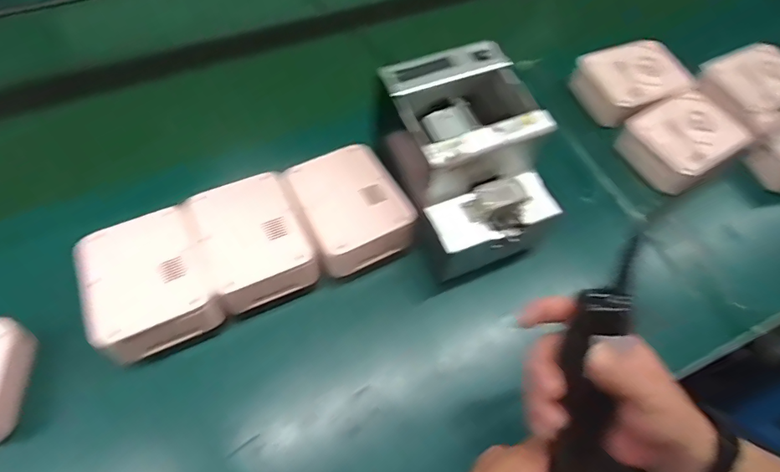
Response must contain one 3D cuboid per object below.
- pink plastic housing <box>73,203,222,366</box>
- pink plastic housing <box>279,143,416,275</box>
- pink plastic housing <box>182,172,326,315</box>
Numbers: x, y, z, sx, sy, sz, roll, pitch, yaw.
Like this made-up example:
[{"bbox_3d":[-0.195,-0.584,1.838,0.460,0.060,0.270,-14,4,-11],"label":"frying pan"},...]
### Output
[{"bbox_3d":[-0.228,0.041,0.446,0.102,0.040,0.132,-23,61,-16],"label":"pink plastic housing"},{"bbox_3d":[-0.043,-0.032,0.502,0.103,0.044,0.127,-23,61,-16],"label":"pink plastic housing"},{"bbox_3d":[-0.140,0.002,0.480,0.100,0.040,0.131,-23,62,-16],"label":"pink plastic housing"}]

